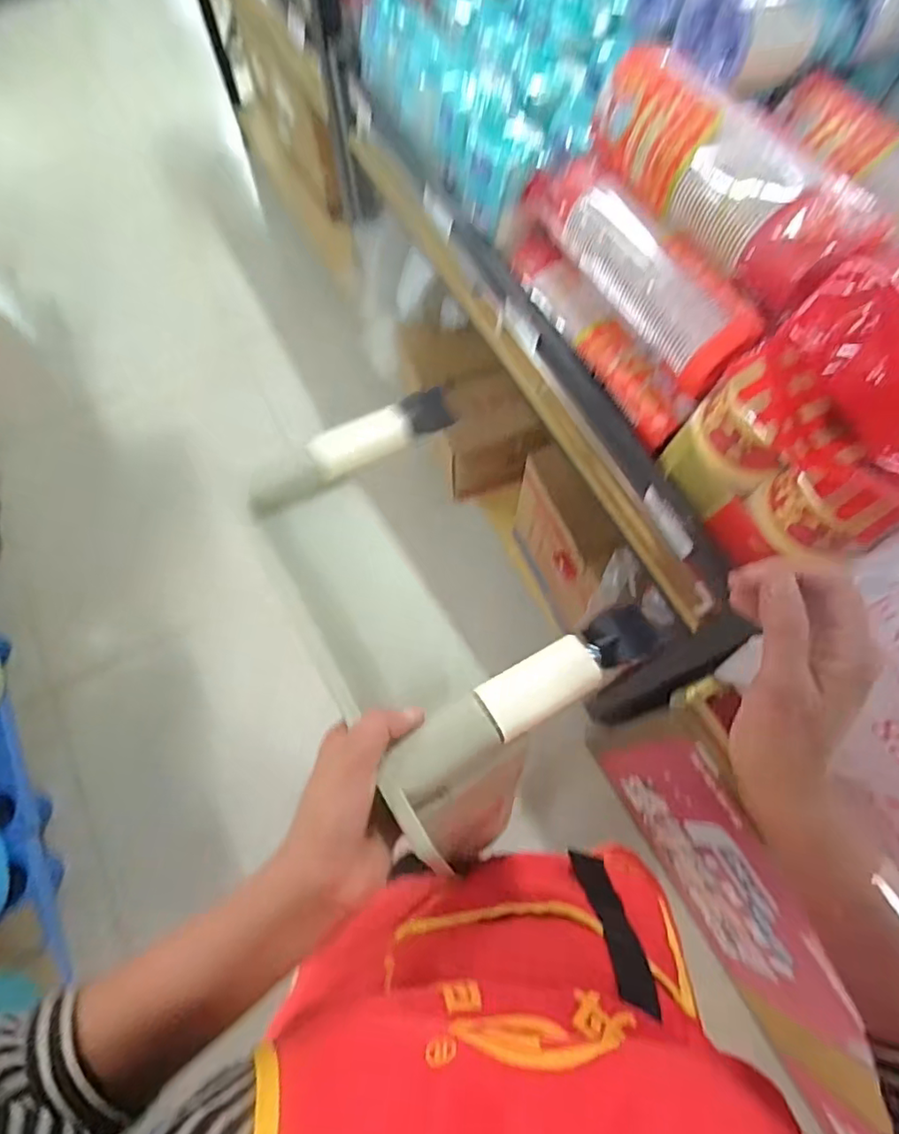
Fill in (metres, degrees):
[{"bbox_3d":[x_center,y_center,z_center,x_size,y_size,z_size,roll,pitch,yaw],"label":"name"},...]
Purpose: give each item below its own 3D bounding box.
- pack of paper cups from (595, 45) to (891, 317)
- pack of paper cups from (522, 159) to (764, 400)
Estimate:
[{"bbox_3d":[0.328,-0.473,0.695,0.118,0.105,0.394,-28,73,-8],"label":"pack of paper cups"},{"bbox_3d":[0.243,-0.400,0.766,0.082,0.106,0.406,-26,72,-8],"label":"pack of paper cups"}]

